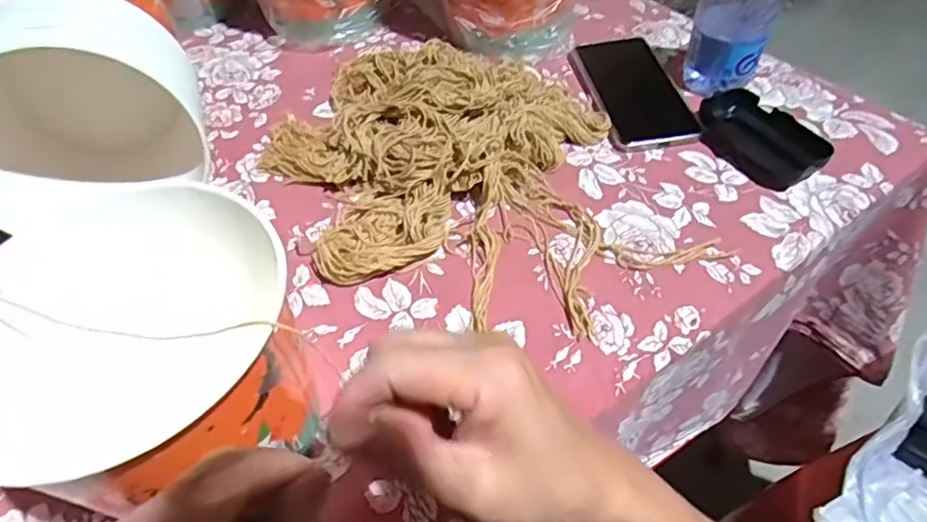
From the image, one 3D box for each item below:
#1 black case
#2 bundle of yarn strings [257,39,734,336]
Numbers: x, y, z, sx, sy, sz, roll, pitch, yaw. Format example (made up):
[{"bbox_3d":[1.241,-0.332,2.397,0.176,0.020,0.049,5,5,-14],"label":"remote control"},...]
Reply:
[{"bbox_3d":[0.255,-0.107,0.511,0.059,0.027,0.118,-26,53,-16],"label":"black case"},{"bbox_3d":[-0.003,-0.091,0.492,0.286,0.064,0.359,-26,53,-17],"label":"bundle of yarn strings"}]

